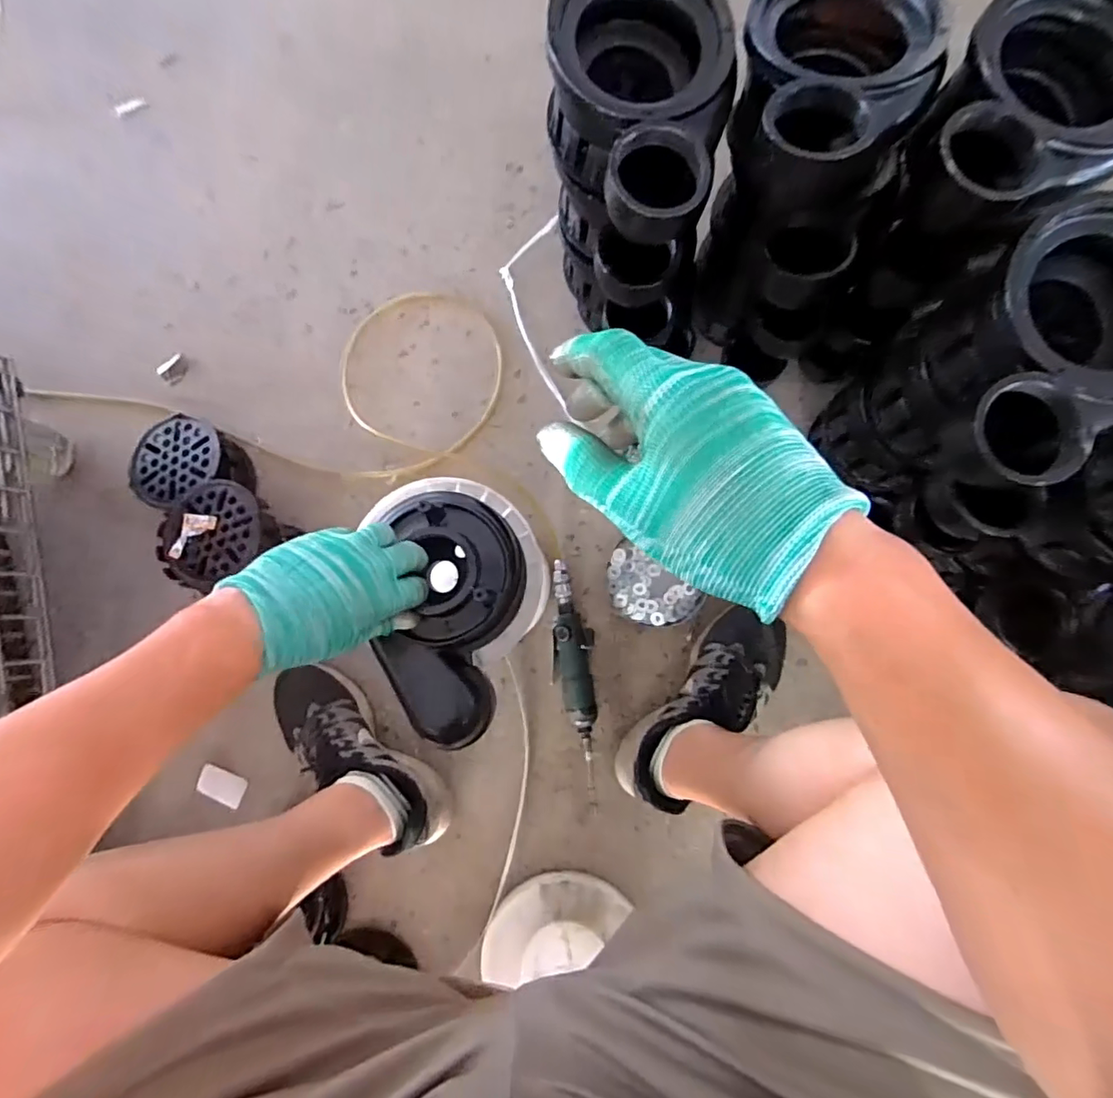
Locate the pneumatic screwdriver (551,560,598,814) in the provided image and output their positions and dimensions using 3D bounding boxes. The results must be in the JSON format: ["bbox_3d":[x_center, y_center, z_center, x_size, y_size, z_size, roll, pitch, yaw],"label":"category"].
[{"bbox_3d":[0.024,0.178,0.716,0.055,0.032,0.314,-3,85,4],"label":"pneumatic screwdriver"}]

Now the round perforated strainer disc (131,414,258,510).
[{"bbox_3d":[-0.515,-0.121,0.759,0.132,0.068,0.123,-22,84,2],"label":"round perforated strainer disc"}]

